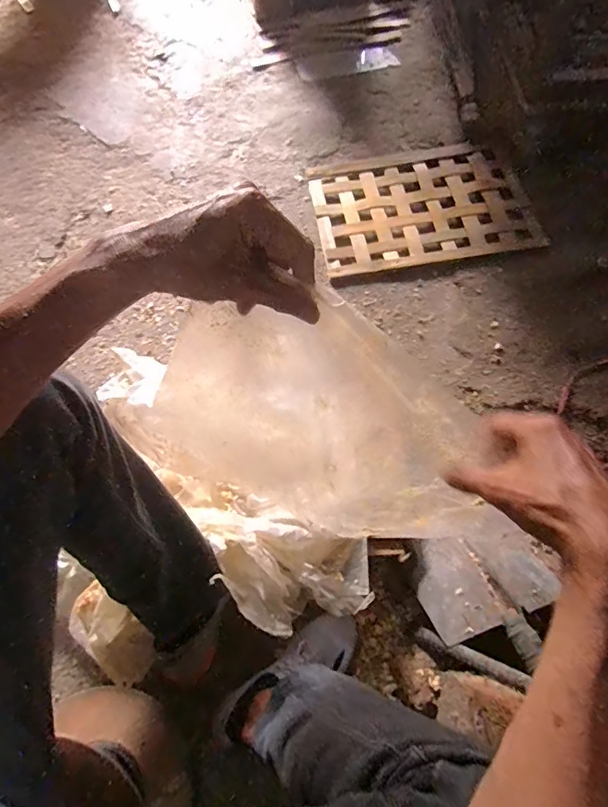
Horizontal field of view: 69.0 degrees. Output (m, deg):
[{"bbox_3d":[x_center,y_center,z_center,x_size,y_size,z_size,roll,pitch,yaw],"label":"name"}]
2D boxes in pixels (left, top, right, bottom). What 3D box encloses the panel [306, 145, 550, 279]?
[{"bbox_3d":[0.294,-0.495,1.112,0.522,0.021,0.336,-9,68,-5],"label":"panel"}]

